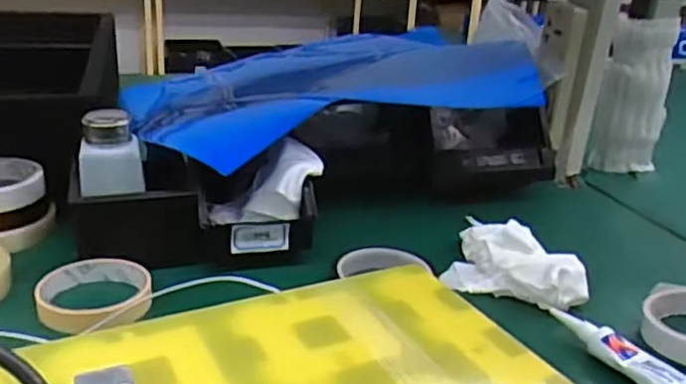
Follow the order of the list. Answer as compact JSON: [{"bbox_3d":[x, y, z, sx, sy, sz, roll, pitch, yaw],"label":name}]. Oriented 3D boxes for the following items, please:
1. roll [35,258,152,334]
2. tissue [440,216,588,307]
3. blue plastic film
[{"bbox_3d":[-0.196,0.084,0.522,0.083,0.026,0.088,4,23,-2],"label":"roll"},{"bbox_3d":[0.149,0.061,0.572,0.128,0.041,0.068,20,28,33],"label":"tissue"},{"bbox_3d":[-0.010,-0.116,0.712,0.414,0.084,0.278,-3,24,-17],"label":"blue plastic film"}]

